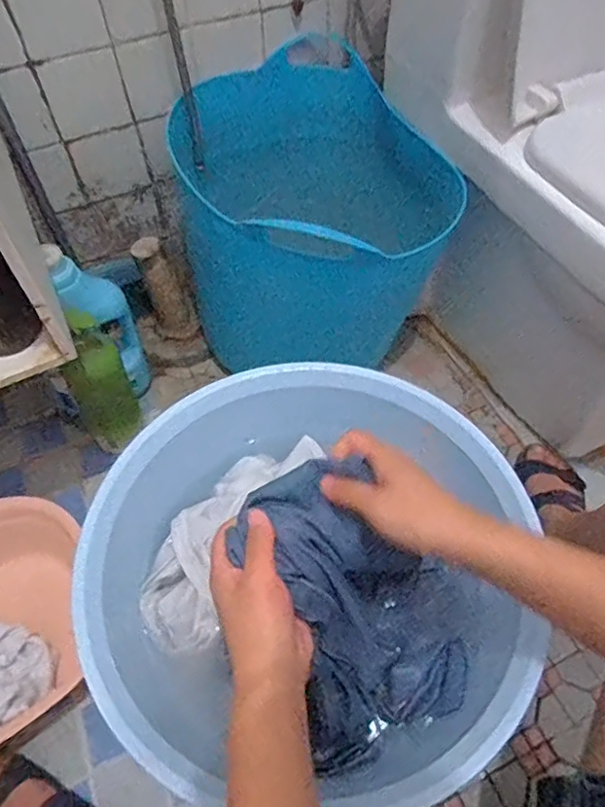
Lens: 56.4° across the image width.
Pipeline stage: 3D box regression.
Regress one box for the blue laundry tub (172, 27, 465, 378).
[{"bbox_3d":[0.003,-0.274,0.920,0.363,0.357,0.369,-1,56,1],"label":"blue laundry tub"}]

